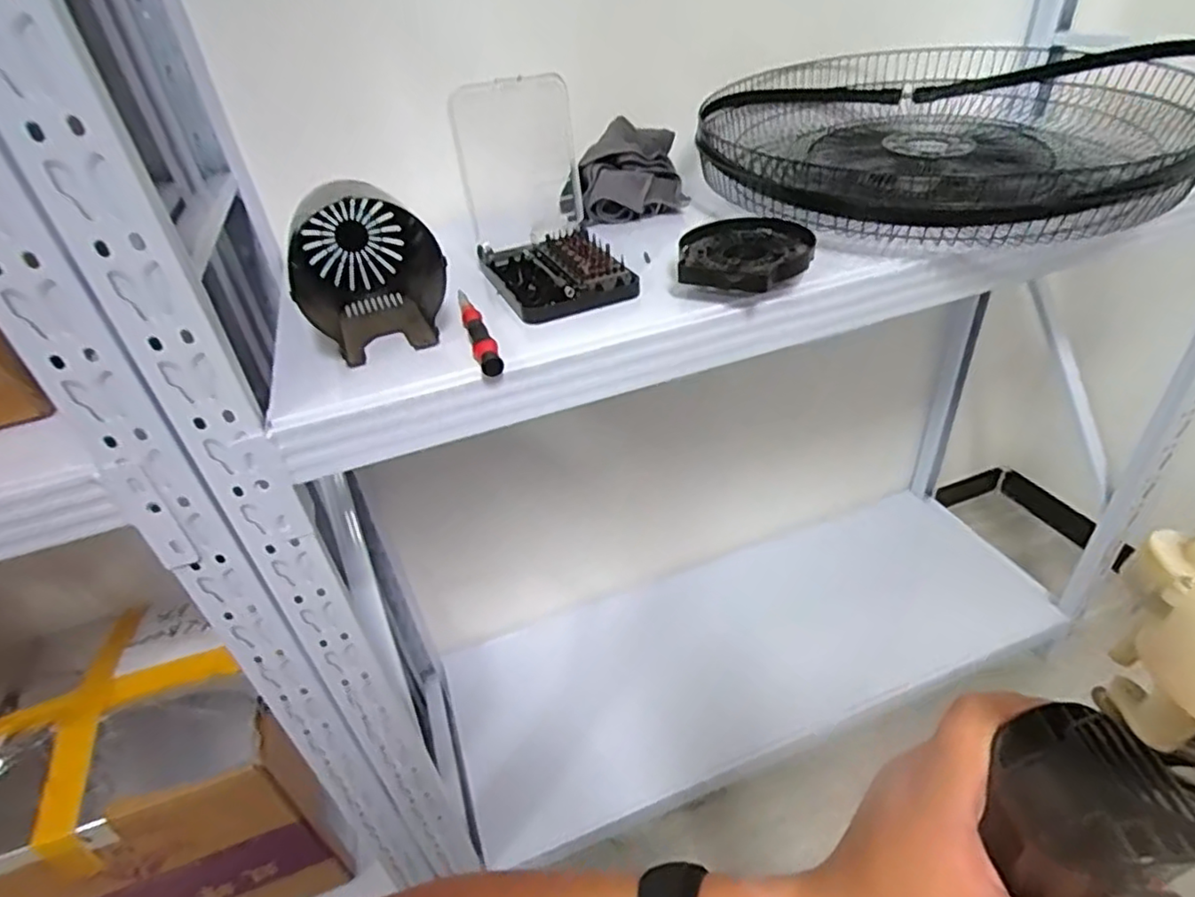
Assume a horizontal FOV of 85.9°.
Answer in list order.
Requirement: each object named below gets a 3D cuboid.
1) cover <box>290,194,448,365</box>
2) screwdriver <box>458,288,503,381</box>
[{"bbox_3d":[-0.199,-0.150,0.556,0.114,0.092,0.164,-20,38,-18],"label":"cover"},{"bbox_3d":[-0.097,-0.096,0.527,0.019,0.015,0.138,-14,37,-10],"label":"screwdriver"}]

